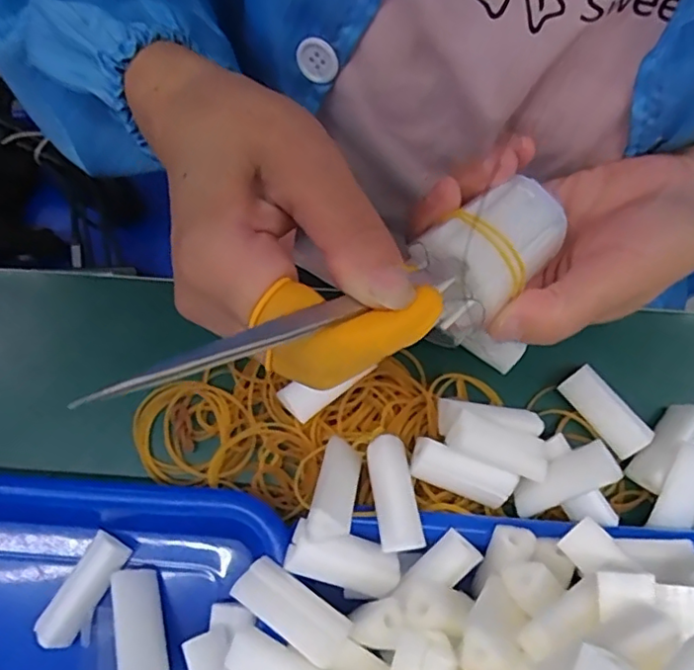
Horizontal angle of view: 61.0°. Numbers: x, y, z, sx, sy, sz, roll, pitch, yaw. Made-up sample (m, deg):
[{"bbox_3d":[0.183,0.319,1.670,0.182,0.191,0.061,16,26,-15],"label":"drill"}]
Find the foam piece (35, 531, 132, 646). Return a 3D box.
[{"bbox_3d":[-0.114,0.108,0.254,0.017,0.018,0.046,30,77,6],"label":"foam piece"}]

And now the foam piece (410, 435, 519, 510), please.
[{"bbox_3d":[0.051,0.062,0.260,0.047,0.014,0.017,26,76,-8],"label":"foam piece"}]

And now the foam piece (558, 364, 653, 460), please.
[{"bbox_3d":[0.126,0.037,0.287,0.018,0.013,0.045,-34,79,-9],"label":"foam piece"}]

